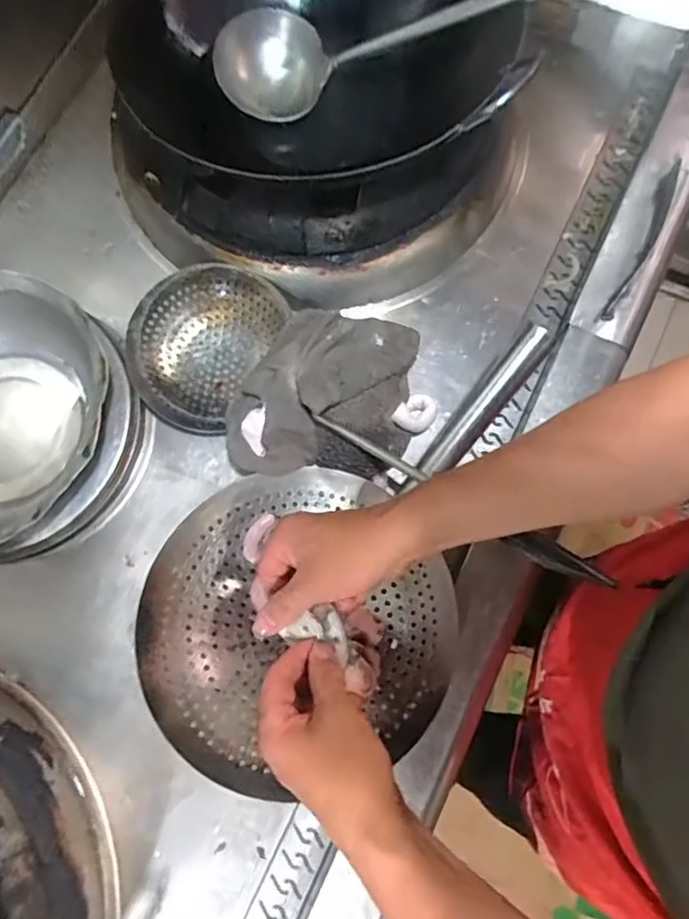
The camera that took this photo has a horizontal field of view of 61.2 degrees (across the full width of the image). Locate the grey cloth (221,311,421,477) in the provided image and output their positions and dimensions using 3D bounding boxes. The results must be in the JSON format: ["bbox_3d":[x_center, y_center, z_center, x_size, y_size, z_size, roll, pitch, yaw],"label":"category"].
[{"bbox_3d":[-0.026,-0.077,0.654,0.198,0.084,0.196,5,77,3],"label":"grey cloth"}]

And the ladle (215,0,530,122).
[{"bbox_3d":[0.147,-0.481,0.624,0.601,0.107,0.124,4,76,25],"label":"ladle"}]

